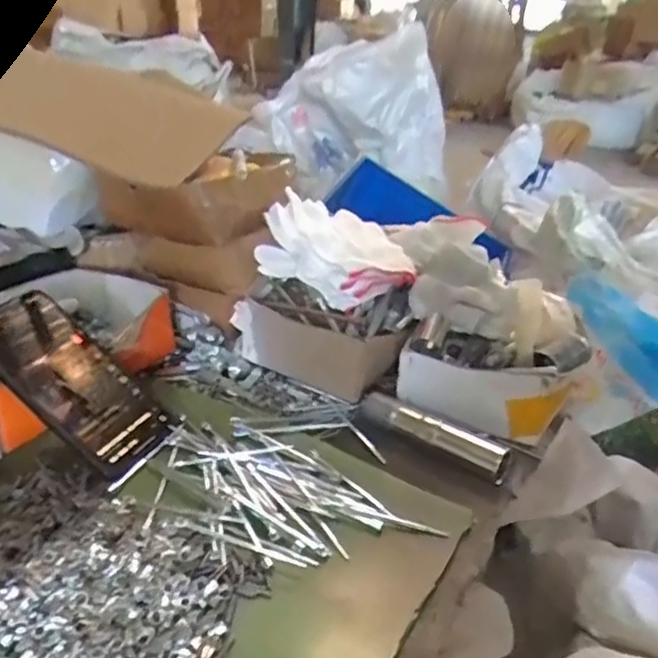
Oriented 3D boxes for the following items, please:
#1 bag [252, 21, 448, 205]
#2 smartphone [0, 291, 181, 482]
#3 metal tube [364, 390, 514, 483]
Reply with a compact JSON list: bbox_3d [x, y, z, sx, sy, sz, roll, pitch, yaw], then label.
[{"bbox_3d":[0.081,-0.609,1.755,0.455,0.429,0.323,18,31,26],"label":"bag"},{"bbox_3d":[-0.194,0.039,0.470,0.158,0.015,0.077,43,34,-1],"label":"smartphone"},{"bbox_3d":[0.081,0.083,0.492,0.125,0.024,0.020,22,33,32],"label":"metal tube"}]

